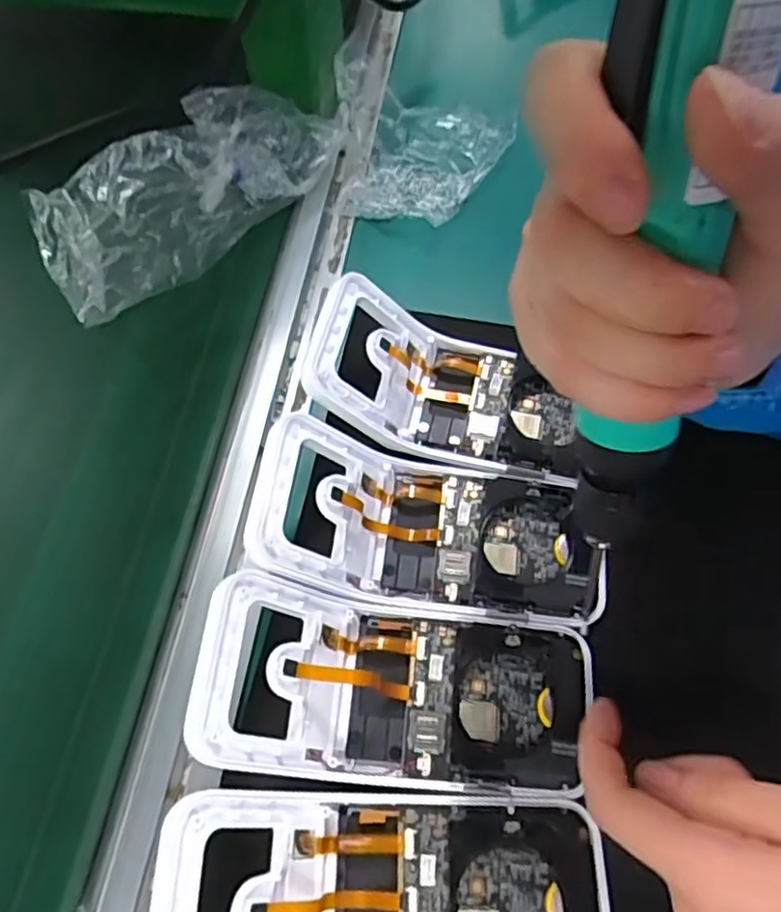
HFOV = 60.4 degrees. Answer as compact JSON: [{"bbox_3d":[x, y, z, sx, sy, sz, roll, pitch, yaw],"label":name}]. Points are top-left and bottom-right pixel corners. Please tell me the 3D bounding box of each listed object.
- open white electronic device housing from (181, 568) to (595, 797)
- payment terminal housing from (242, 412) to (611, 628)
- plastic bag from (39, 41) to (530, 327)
[{"bbox_3d":[0.003,0.100,0.296,0.169,0.042,0.081,10,59,-10],"label":"open white electronic device housing"},{"bbox_3d":[0.015,0.036,0.331,0.163,0.042,0.079,15,60,-7],"label":"payment terminal housing"},{"bbox_3d":[-0.075,-0.200,0.463,0.334,0.059,0.139,-17,62,-7],"label":"plastic bag"}]

